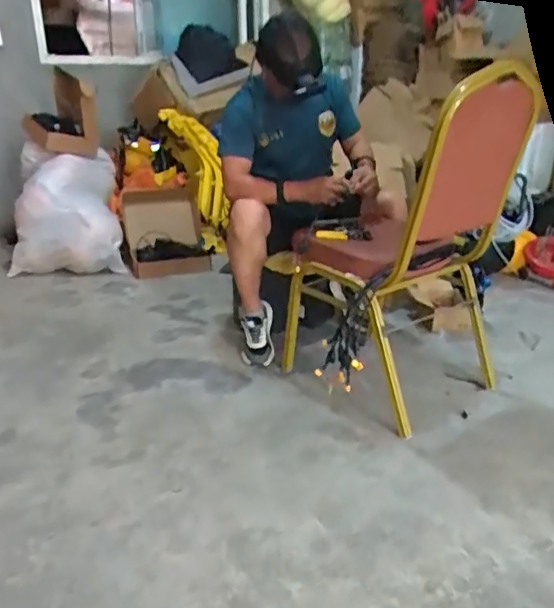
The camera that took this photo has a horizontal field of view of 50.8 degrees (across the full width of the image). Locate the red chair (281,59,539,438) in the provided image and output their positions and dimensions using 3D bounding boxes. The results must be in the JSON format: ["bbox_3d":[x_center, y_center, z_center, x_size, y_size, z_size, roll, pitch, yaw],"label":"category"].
[{"bbox_3d":[0.368,-0.175,1.745,0.523,0.894,0.639,-17,25,-34],"label":"red chair"}]

